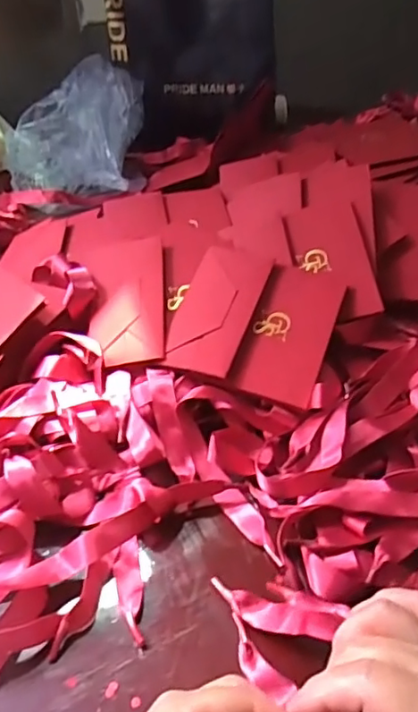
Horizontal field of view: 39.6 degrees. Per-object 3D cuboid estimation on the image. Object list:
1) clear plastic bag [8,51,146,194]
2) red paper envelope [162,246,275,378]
[{"bbox_3d":[-0.221,-0.367,0.930,0.209,0.126,0.271,-1,39,4],"label":"clear plastic bag"},{"bbox_3d":[0.009,-0.044,0.524,0.062,0.007,0.137,13,60,16],"label":"red paper envelope"}]

